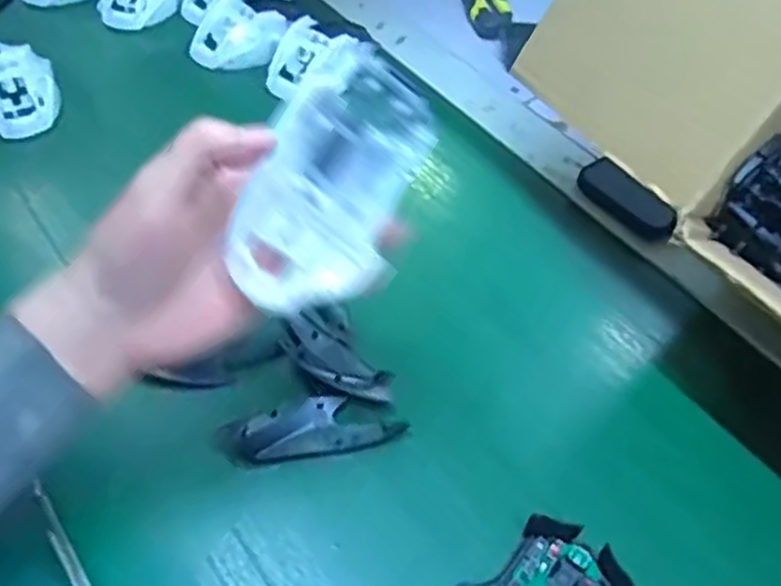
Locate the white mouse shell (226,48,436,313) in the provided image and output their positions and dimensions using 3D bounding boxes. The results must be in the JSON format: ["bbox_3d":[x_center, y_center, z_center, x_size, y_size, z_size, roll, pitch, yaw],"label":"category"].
[{"bbox_3d":[-0.028,-0.048,0.334,0.064,0.112,0.035,23,2,-29],"label":"white mouse shell"}]

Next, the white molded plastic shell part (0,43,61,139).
[{"bbox_3d":[-0.297,-0.159,0.574,0.066,0.041,0.083,-16,54,-17],"label":"white molded plastic shell part"}]

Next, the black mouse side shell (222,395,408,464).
[{"bbox_3d":[-0.042,0.073,0.410,0.095,0.019,0.033,-7,51,-10],"label":"black mouse side shell"}]

